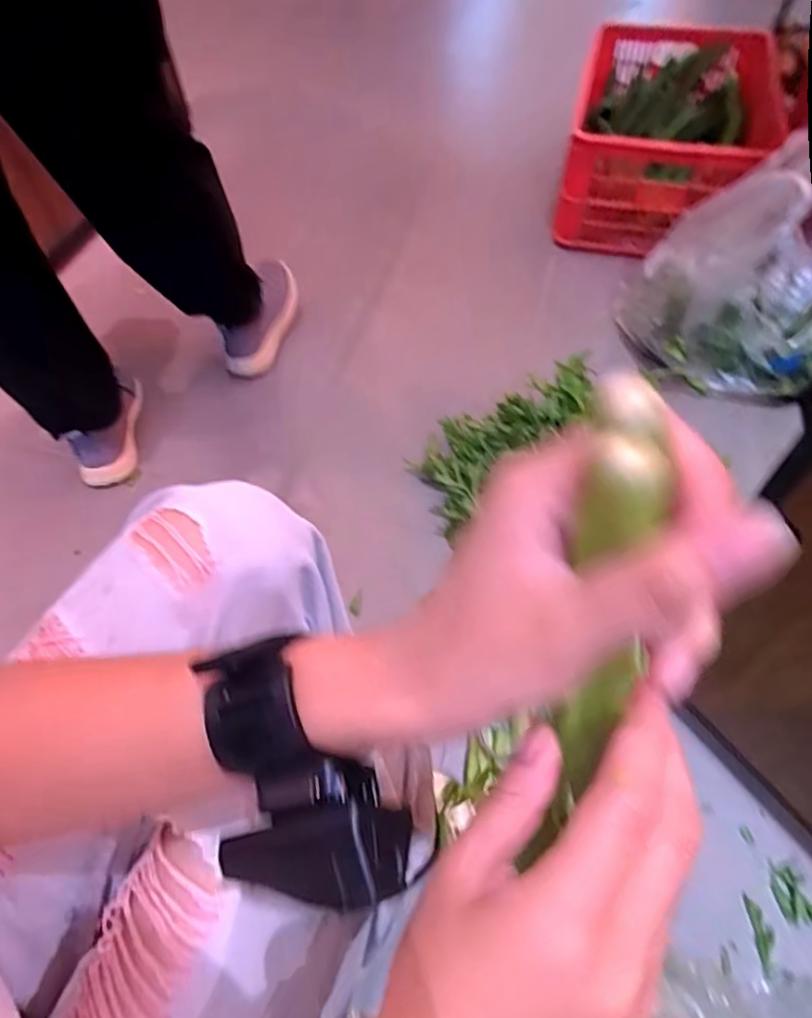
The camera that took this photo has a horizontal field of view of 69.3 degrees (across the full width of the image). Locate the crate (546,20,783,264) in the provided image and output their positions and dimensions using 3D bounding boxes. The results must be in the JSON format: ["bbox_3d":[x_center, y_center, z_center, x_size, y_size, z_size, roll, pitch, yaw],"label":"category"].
[{"bbox_3d":[0.602,-0.869,1.377,0.397,0.204,0.609,13,58,12],"label":"crate"}]

